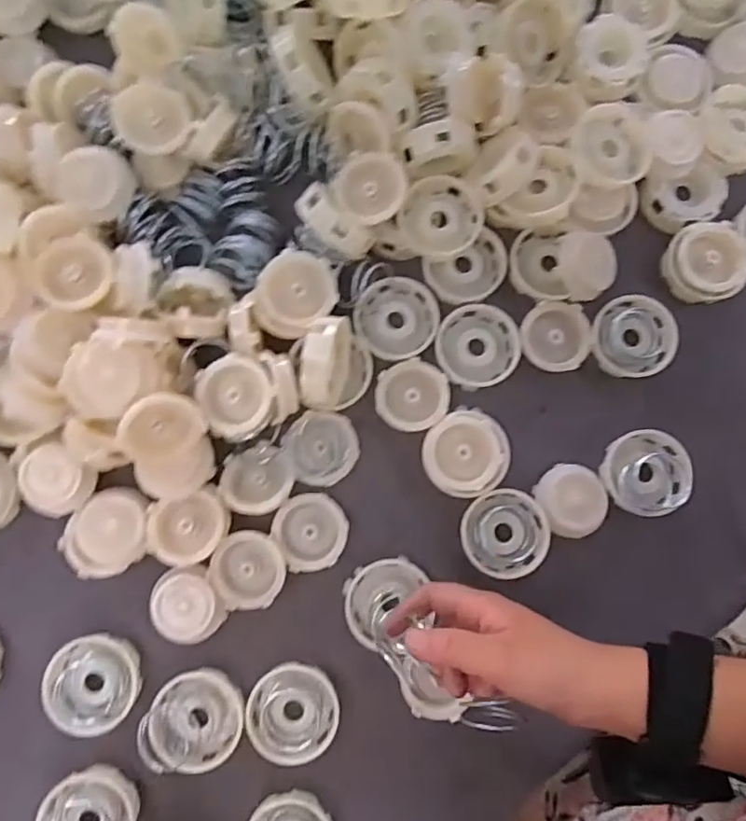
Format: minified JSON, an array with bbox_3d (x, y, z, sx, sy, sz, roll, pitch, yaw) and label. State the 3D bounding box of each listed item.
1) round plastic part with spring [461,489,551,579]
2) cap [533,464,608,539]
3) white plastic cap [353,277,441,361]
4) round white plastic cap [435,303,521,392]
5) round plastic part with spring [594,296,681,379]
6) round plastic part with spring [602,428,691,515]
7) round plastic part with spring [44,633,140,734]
[{"bbox_3d":[0.096,0.090,0.443,0.061,0.024,0.062,0,80,-1],"label":"round plastic part with spring"},{"bbox_3d":[0.147,0.066,0.447,0.050,0.027,0.051,0,80,-1],"label":"cap"},{"bbox_3d":[0.018,-0.068,0.457,0.062,0.022,0.058,0,80,-1],"label":"white plastic cap"},{"bbox_3d":[0.079,-0.049,0.457,0.062,0.014,0.062,0,82,1],"label":"round white plastic cap"},{"bbox_3d":[0.198,-0.056,0.457,0.057,0.025,0.060,0,80,-1],"label":"round plastic part with spring"},{"bbox_3d":[0.200,0.044,0.442,0.060,0.038,0.056,-30,83,-3],"label":"round plastic part with spring"},{"bbox_3d":[-0.195,0.189,0.420,0.058,0.025,0.061,0,80,-1],"label":"round plastic part with spring"}]

